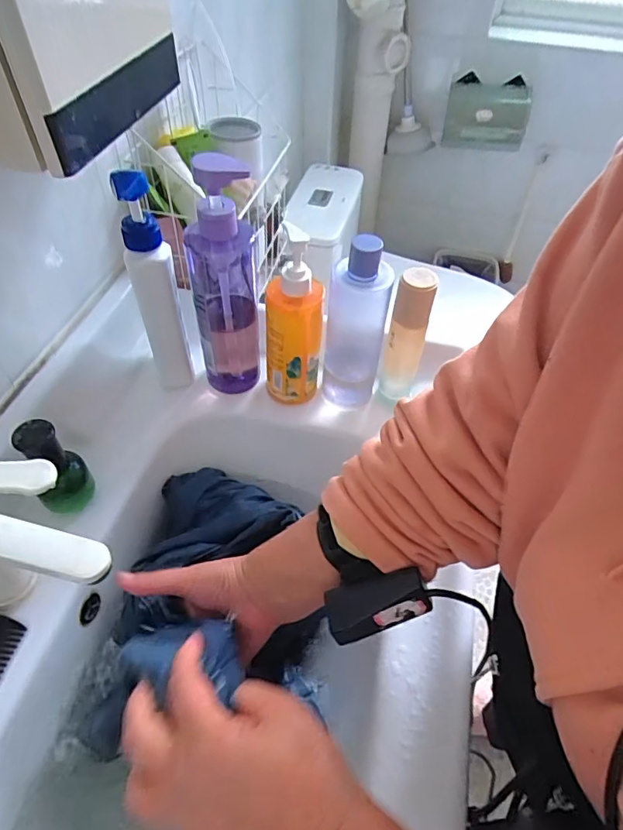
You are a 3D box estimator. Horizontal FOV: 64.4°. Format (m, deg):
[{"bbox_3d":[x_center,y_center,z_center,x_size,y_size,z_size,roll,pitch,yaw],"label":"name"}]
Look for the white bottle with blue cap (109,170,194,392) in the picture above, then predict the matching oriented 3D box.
[{"bbox_3d":[-0.161,-0.125,0.527,0.050,0.251,0.042,-16,53,-15],"label":"white bottle with blue cap"}]

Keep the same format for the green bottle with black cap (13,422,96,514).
[{"bbox_3d":[-0.238,0.046,0.461,0.043,0.098,0.045,-18,53,-17],"label":"green bottle with black cap"}]

